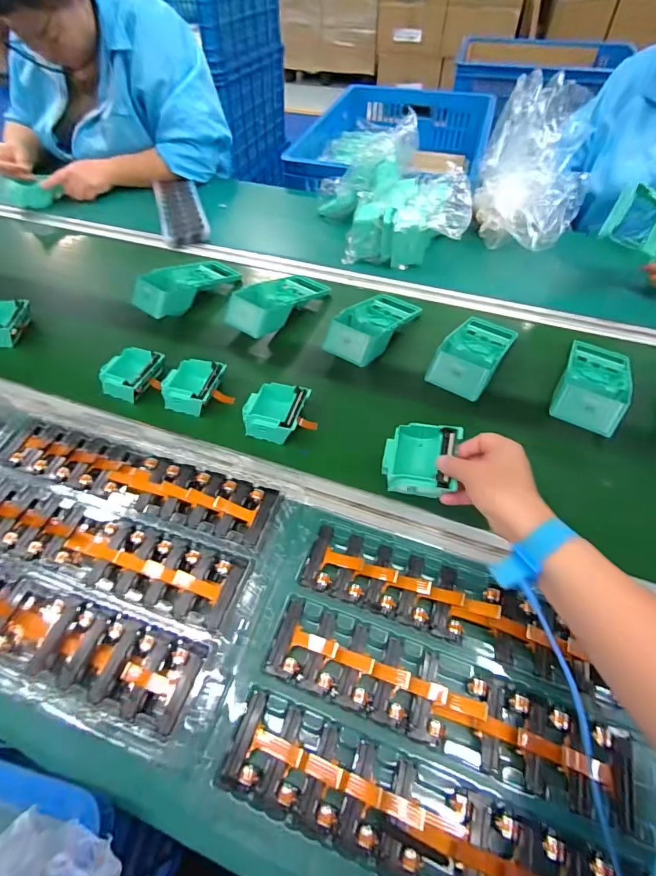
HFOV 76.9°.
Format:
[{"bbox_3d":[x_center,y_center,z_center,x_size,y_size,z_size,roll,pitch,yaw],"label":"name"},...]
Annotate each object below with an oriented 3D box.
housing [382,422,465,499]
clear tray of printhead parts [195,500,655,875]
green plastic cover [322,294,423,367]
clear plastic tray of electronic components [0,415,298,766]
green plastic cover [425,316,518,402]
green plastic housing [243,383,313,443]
[{"bbox_3d":[0.105,0.028,0.470,0.075,0.046,0.077,9,75,17],"label":"housing"},{"bbox_3d":[0.087,0.221,0.355,0.344,0.022,0.267,18,54,13],"label":"clear tray of printhead parts"},{"bbox_3d":[0.073,-0.189,0.657,0.090,0.049,0.198,29,59,21],"label":"green plastic cover"},{"bbox_3d":[-0.252,0.116,0.424,0.385,0.027,0.247,14,55,11],"label":"clear plastic tray of electronic components"},{"bbox_3d":[0.224,-0.136,0.624,0.089,0.042,0.195,28,59,20],"label":"green plastic cover"},{"bbox_3d":[-0.072,-0.029,0.553,0.077,0.046,0.084,13,55,11],"label":"green plastic housing"}]

